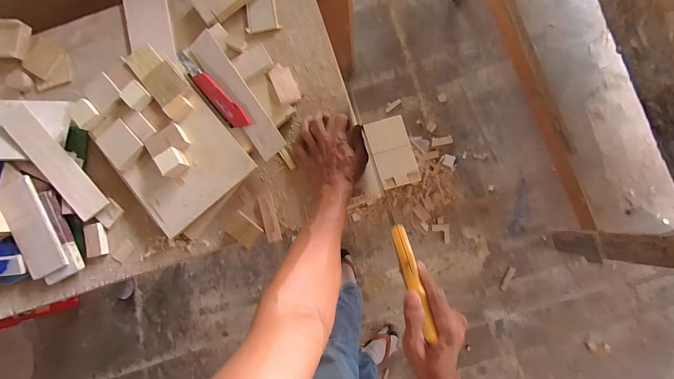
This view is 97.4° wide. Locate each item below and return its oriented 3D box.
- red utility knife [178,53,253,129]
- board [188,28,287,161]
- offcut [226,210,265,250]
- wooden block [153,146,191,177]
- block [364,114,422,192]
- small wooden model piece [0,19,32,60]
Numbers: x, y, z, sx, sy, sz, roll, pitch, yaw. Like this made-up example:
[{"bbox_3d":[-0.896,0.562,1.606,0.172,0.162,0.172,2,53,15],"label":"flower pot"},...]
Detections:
[{"bbox_3d":[-0.224,-0.174,0.525,0.037,0.014,0.178,-42,82,-1],"label":"red utility knife"},{"bbox_3d":[-0.181,-0.172,0.532,0.050,0.015,0.256,-35,82,0],"label":"board"},{"bbox_3d":[-0.164,0.072,0.526,0.059,0.018,0.045,37,88,7],"label":"offcut"},{"bbox_3d":[-0.281,-0.045,0.506,0.040,0.034,0.038,-34,82,0],"label":"wooden block"},{"bbox_3d":[0.097,-0.066,0.520,0.068,0.015,0.119,-16,84,2],"label":"block"},{"bbox_3d":[-0.655,-0.298,0.579,0.083,0.035,0.083,11,85,6],"label":"small wooden model piece"}]

